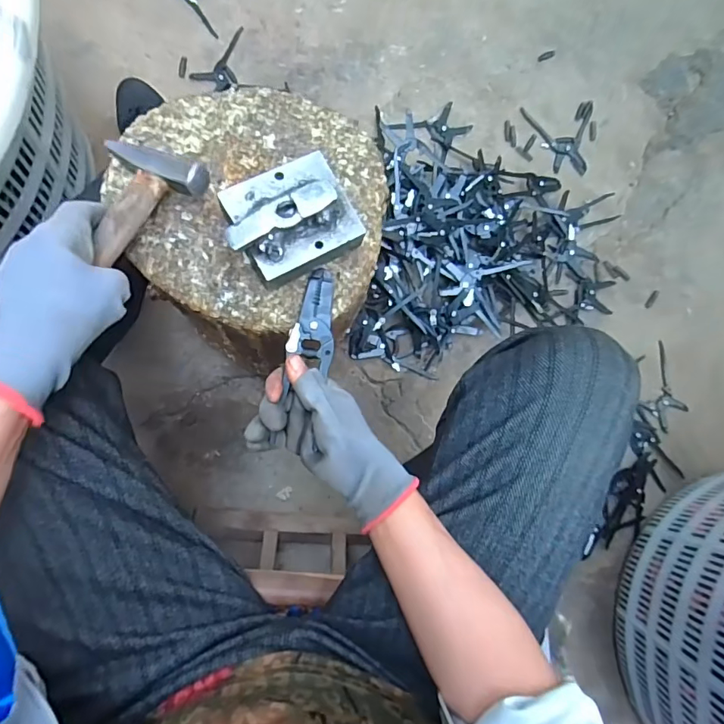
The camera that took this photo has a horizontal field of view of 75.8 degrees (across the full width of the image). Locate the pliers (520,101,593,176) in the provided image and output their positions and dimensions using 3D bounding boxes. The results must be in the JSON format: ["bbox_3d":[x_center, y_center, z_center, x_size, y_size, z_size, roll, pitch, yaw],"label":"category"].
[{"bbox_3d":[0.353,-0.384,0.805,0.131,0.014,0.126,-12,84,-6],"label":"pliers"}]

